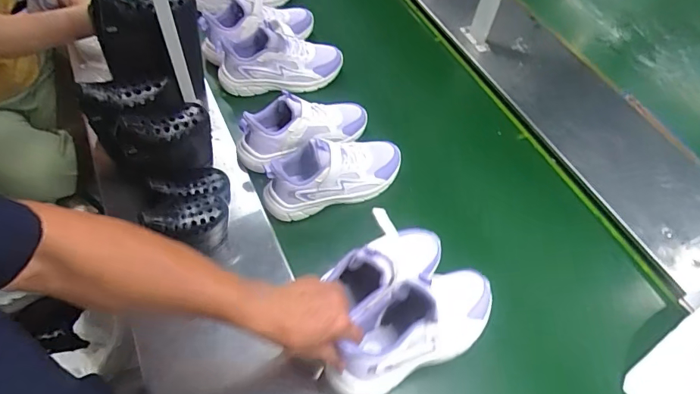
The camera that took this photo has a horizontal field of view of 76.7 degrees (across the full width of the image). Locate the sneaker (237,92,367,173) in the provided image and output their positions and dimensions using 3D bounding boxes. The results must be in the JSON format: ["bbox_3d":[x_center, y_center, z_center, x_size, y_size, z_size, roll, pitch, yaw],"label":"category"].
[{"bbox_3d":[-0.088,-0.142,0.818,0.253,0.112,0.103,-32,64,-22],"label":"sneaker"}]

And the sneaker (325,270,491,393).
[{"bbox_3d":[0.089,0.156,0.561,0.247,0.126,0.095,-23,61,-21],"label":"sneaker"}]

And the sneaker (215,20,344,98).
[{"bbox_3d":[-0.147,-0.296,0.942,0.266,0.125,0.088,-9,58,-10],"label":"sneaker"}]

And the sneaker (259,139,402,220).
[{"bbox_3d":[-0.025,-0.051,0.772,0.258,0.106,0.094,-20,60,-16],"label":"sneaker"}]

